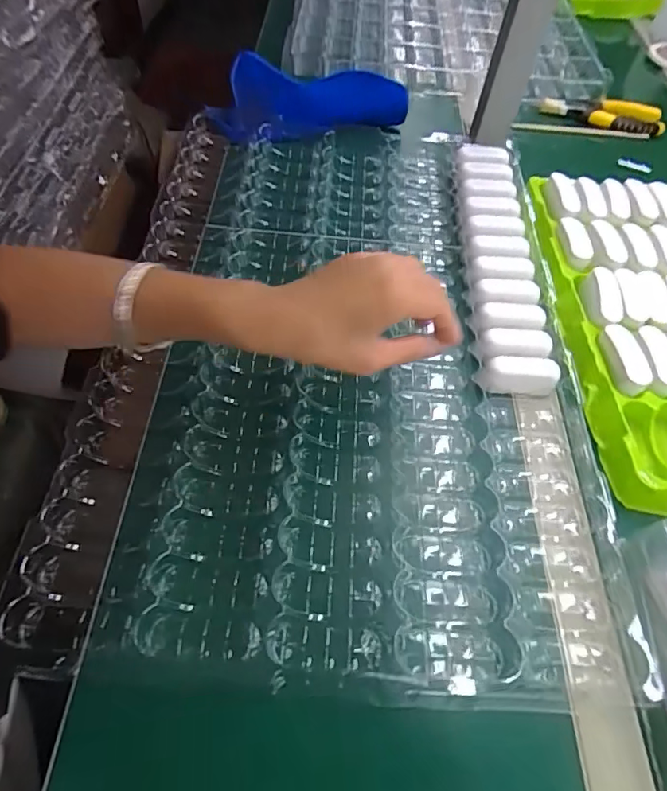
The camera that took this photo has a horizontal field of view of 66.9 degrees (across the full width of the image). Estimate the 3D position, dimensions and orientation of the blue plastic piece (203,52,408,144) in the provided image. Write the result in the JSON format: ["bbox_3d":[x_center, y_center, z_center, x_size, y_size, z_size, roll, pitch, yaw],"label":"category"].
[{"bbox_3d":[-0.036,-0.386,0.647,0.242,0.029,0.165,-11,58,-12],"label":"blue plastic piece"}]

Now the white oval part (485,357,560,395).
[{"bbox_3d":[0.159,-0.017,0.432,0.064,0.024,0.024,1,56,-4],"label":"white oval part"}]

